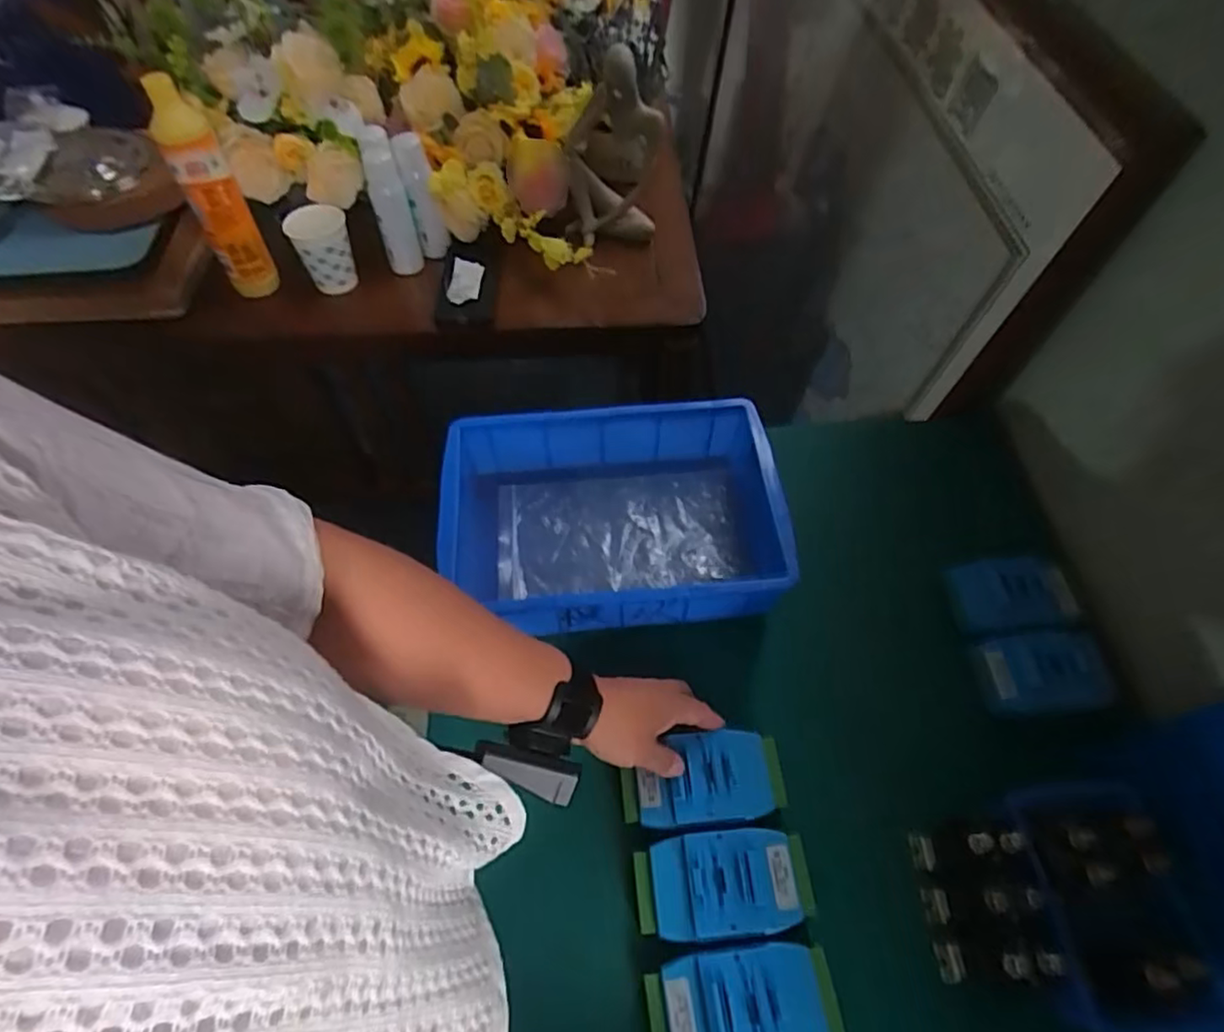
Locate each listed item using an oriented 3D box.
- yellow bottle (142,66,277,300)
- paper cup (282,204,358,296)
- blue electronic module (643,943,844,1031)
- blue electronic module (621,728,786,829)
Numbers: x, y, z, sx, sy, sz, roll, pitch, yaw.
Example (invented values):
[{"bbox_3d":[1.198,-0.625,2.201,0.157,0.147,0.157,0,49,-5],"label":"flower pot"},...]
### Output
[{"bbox_3d":[-0.457,-0.364,0.763,0.061,0.219,0.061,-28,61,-16],"label":"yellow bottle"},{"bbox_3d":[-0.359,-0.334,0.831,0.066,0.087,0.066,0,57,1],"label":"paper cup"},{"bbox_3d":[0.086,0.318,0.427,0.123,0.028,0.063,-6,57,-3],"label":"blue electronic module"},{"bbox_3d":[0.069,0.200,0.505,0.122,0.025,0.063,-6,57,-3],"label":"blue electronic module"}]

